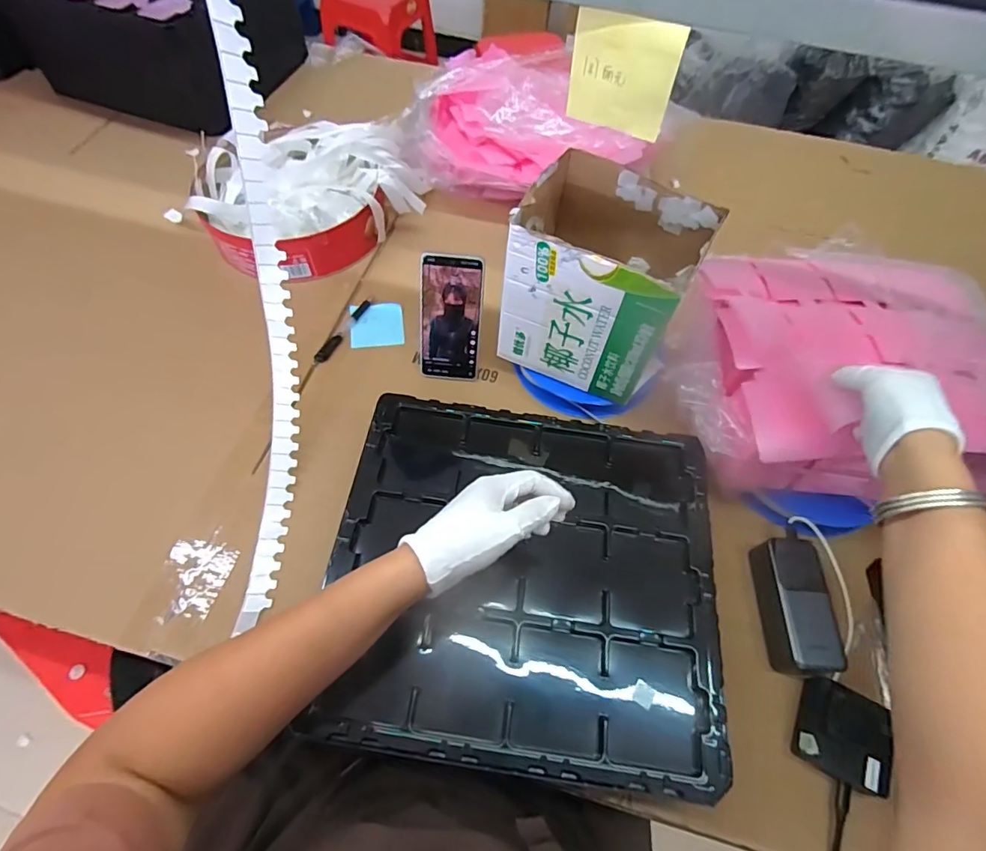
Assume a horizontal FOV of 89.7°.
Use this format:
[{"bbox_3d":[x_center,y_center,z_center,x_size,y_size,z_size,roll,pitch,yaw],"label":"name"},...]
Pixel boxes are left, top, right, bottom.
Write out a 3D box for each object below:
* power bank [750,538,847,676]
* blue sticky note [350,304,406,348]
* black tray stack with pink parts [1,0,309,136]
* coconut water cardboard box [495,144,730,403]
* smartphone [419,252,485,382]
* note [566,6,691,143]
[{"bbox_3d":[0.327,0.192,0.531,0.058,0.055,0.132,2,61,-1],"label":"power bank"},{"bbox_3d":[-0.171,-0.148,0.734,0.076,0.010,0.073,-6,62,-6],"label":"blue sticky note"},{"bbox_3d":[-0.646,-0.770,0.948,0.442,0.165,0.299,11,61,3],"label":"black tray stack with pink parts"},{"bbox_3d":[0.123,-0.163,0.592,0.183,0.201,0.151,24,63,10],"label":"coconut water cardboard box"},{"bbox_3d":[-0.056,-0.136,0.648,0.078,0.168,0.009,6,33,1],"label":"smartphone"},{"bbox_3d":[0.094,-0.253,0.361,0.076,0.071,0.006,25,59,15],"label":"note"}]

